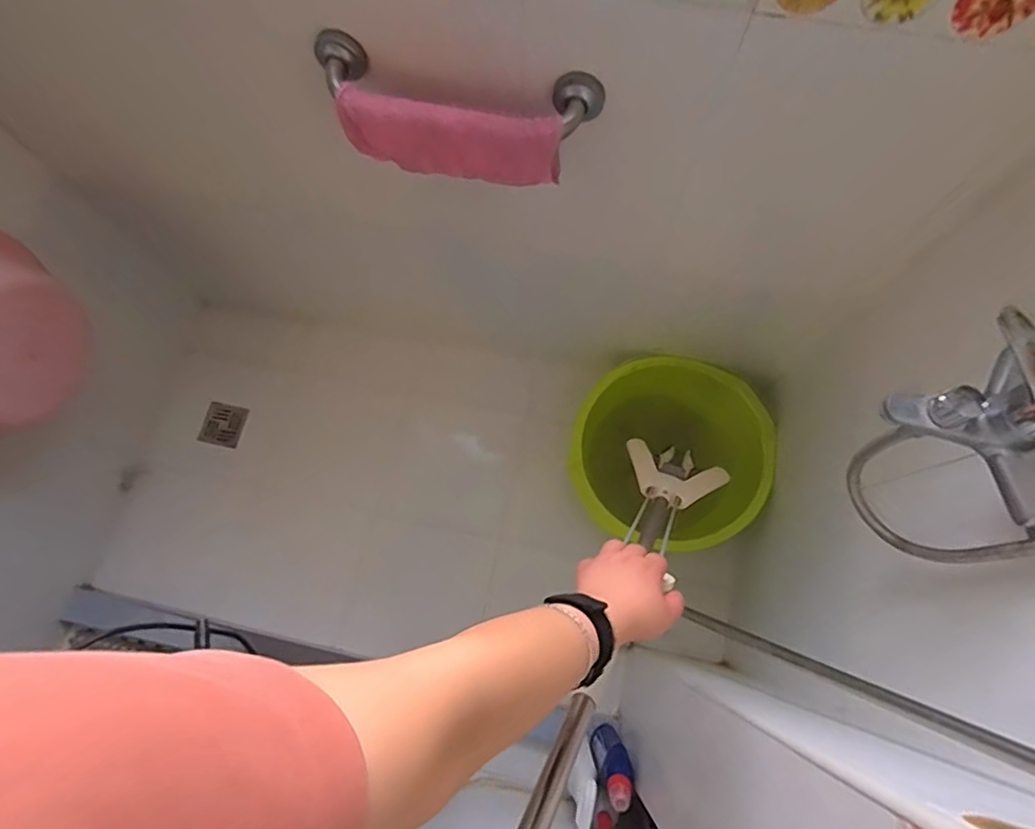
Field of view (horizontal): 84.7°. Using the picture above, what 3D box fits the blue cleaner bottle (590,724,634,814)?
[{"bbox_3d":[0.168,0.621,1.012,0.065,0.233,0.069,-24,74,-6],"label":"blue cleaner bottle"}]

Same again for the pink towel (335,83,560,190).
[{"bbox_3d":[-0.077,-0.312,0.656,0.250,0.098,0.042,11,74,4],"label":"pink towel"}]

